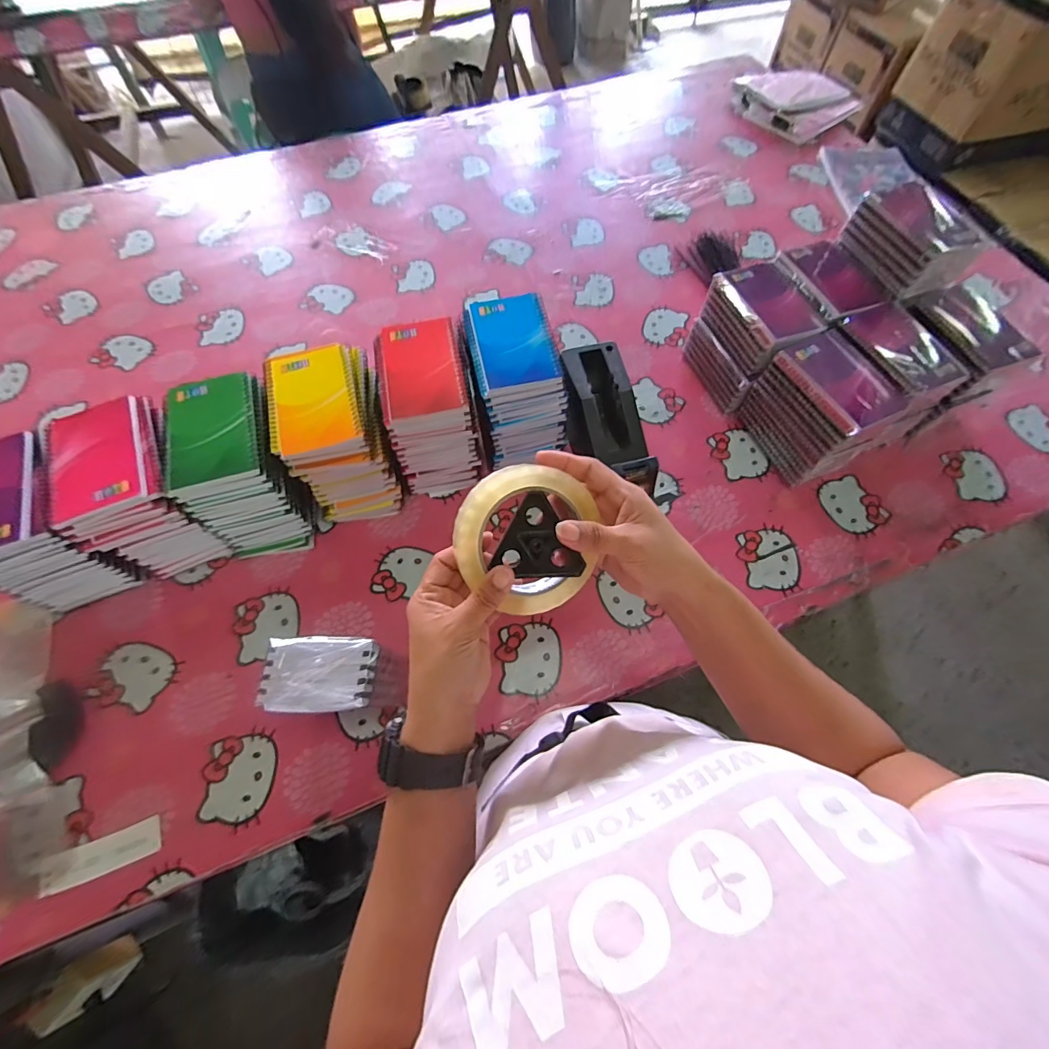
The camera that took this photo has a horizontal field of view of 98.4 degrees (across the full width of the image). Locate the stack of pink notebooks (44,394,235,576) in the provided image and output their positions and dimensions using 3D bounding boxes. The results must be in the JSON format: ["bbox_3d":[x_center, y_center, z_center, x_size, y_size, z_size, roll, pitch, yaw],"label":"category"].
[{"bbox_3d":[-0.420,-0.031,0.510,0.103,0.153,0.138,-26,68,-11],"label":"stack of pink notebooks"}]

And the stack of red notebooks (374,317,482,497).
[{"bbox_3d":[-0.116,-0.136,0.554,0.095,0.157,0.134,-11,66,-6],"label":"stack of red notebooks"}]

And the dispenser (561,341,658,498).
[{"bbox_3d":[0.101,-0.124,0.582,0.074,0.093,0.202,-13,66,-7],"label":"dispenser"}]

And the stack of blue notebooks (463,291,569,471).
[{"bbox_3d":[-0.013,-0.170,0.569,0.101,0.156,0.139,-13,66,-6],"label":"stack of blue notebooks"}]

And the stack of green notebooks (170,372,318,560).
[{"bbox_3d":[-0.317,-0.061,0.524,0.094,0.158,0.140,-12,66,-7],"label":"stack of green notebooks"}]

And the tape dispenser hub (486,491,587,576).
[{"bbox_3d":[0.016,0.014,0.316,0.059,0.010,0.057,28,100,3],"label":"tape dispenser hub"}]

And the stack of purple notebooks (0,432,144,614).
[{"bbox_3d":[-0.515,0.003,0.493,0.101,0.158,0.130,-25,68,-12],"label":"stack of purple notebooks"}]

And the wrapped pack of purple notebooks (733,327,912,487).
[{"bbox_3d":[0.379,-0.150,0.583,0.121,0.120,0.139,-23,68,-11],"label":"wrapped pack of purple notebooks"}]

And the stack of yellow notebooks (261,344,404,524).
[{"bbox_3d":[-0.217,-0.100,0.541,0.103,0.154,0.137,-12,66,-6],"label":"stack of yellow notebooks"}]

